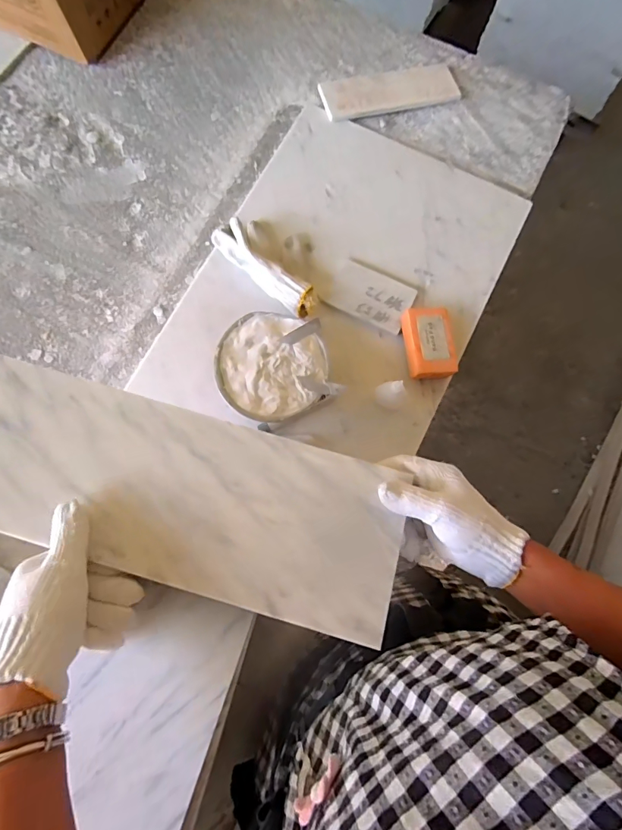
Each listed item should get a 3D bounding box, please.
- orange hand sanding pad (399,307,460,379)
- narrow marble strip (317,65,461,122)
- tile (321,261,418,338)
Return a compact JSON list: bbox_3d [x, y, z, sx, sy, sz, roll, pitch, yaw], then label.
[{"bbox_3d":[0.164,-0.099,0.596,0.066,0.043,0.096,-5,77,-3],"label":"orange hand sanding pad"},{"bbox_3d":[0.129,-0.534,0.704,0.225,0.013,0.081,-14,77,-5],"label":"narrow marble strip"},{"bbox_3d":[0.086,-0.175,0.624,0.122,0.015,0.082,25,77,4],"label":"tile"}]

